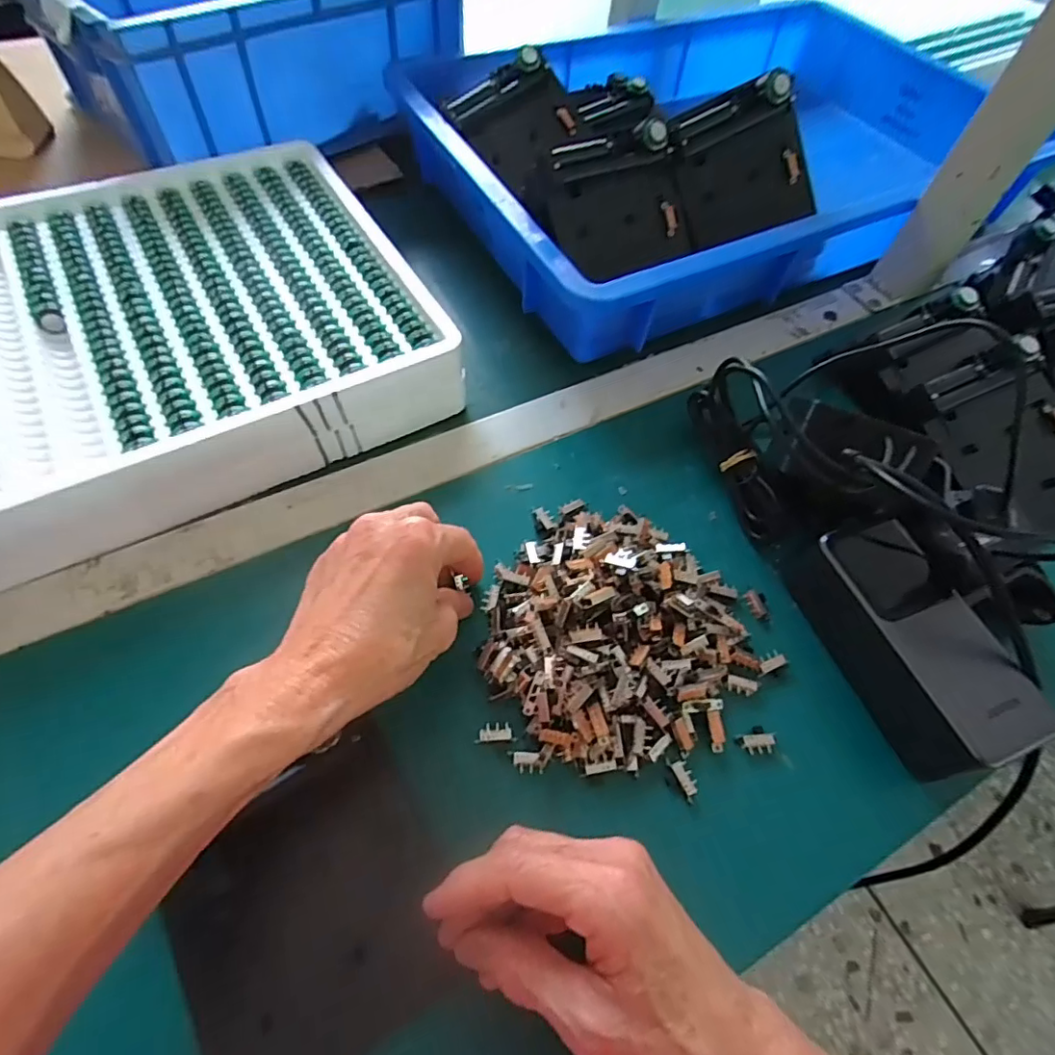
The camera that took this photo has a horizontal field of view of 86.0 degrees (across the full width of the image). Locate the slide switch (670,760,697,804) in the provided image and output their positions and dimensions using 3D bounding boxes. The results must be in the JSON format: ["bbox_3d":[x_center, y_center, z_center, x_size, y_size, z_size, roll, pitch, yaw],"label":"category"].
[{"bbox_3d":[0.080,0.127,0.283,0.008,0.004,0.019,-21,62,-15],"label":"slide switch"}]

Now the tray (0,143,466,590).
[{"bbox_3d":[-0.249,-0.142,0.394,0.312,0.056,0.289,-27,64,-18],"label":"tray"}]

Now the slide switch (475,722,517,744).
[{"bbox_3d":[-0.016,0.104,0.288,0.020,0.004,0.009,-2,59,-4],"label":"slide switch"}]

